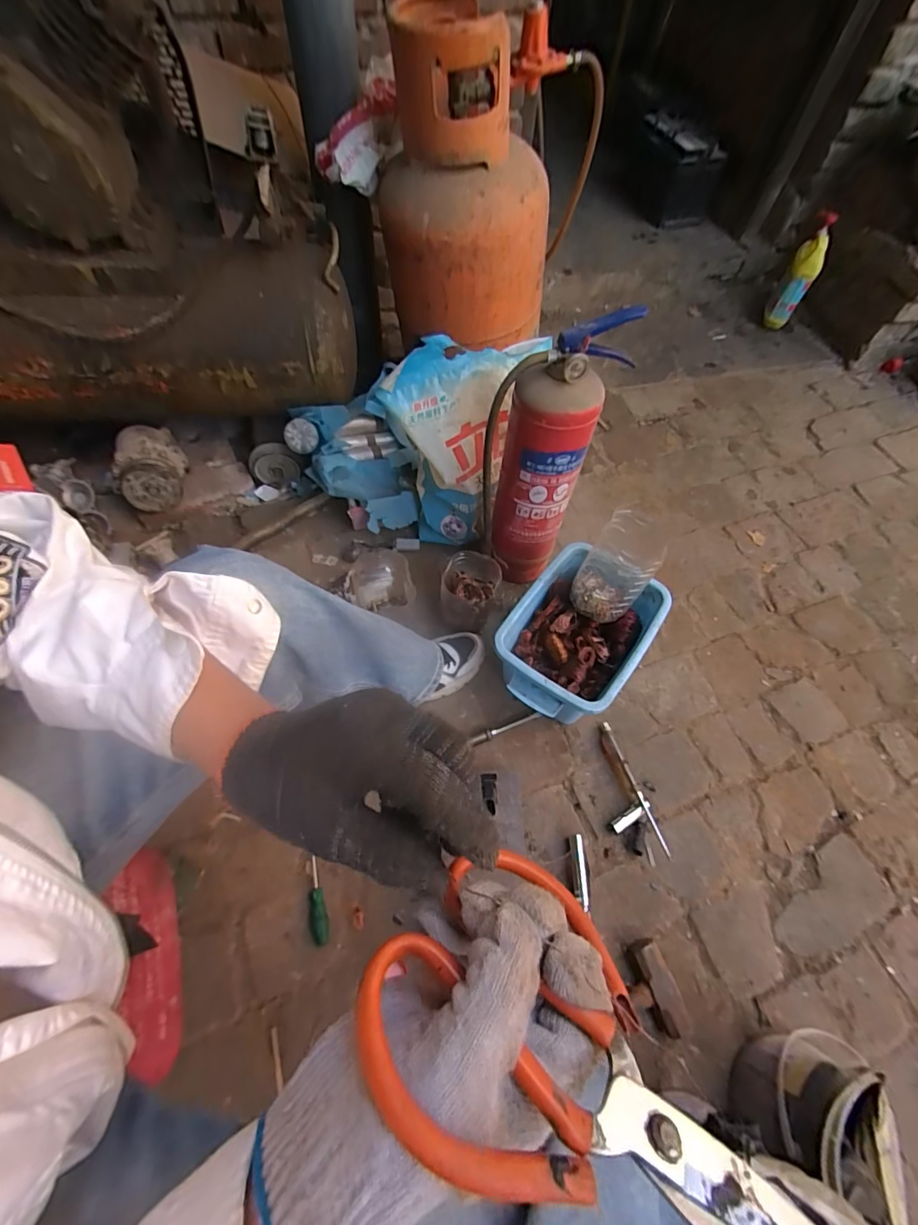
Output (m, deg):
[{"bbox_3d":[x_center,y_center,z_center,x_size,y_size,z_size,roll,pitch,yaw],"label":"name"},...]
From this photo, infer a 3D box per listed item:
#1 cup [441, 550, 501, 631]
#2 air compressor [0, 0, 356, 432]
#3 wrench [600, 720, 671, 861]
[{"bbox_3d":[0.020,-0.033,0.842,0.094,0.123,0.104,16,61,6],"label":"cup"},{"bbox_3d":[-0.646,-0.713,0.754,0.862,0.617,0.488,-5,61,-6],"label":"air compressor"},{"bbox_3d":[0.254,0.285,0.737,0.070,0.022,0.209,-15,63,-11],"label":"wrench"}]

